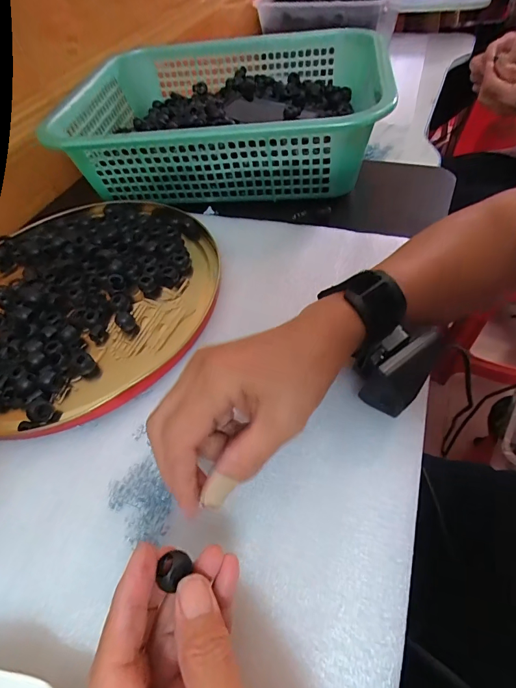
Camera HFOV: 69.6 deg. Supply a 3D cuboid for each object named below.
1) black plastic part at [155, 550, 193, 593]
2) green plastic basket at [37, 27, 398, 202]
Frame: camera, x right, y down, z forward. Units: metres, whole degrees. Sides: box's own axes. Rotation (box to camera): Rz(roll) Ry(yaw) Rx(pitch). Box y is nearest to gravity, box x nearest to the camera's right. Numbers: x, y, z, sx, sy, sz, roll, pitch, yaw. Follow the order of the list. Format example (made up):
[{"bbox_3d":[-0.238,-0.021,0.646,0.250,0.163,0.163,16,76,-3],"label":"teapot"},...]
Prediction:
[{"bbox_3d":[-0.042,0.108,0.179,0.014,0.010,0.017,32,62,24],"label":"black plastic part"},{"bbox_3d":[-0.045,-0.288,0.465,0.364,0.104,0.269,7,54,9],"label":"green plastic basket"}]

